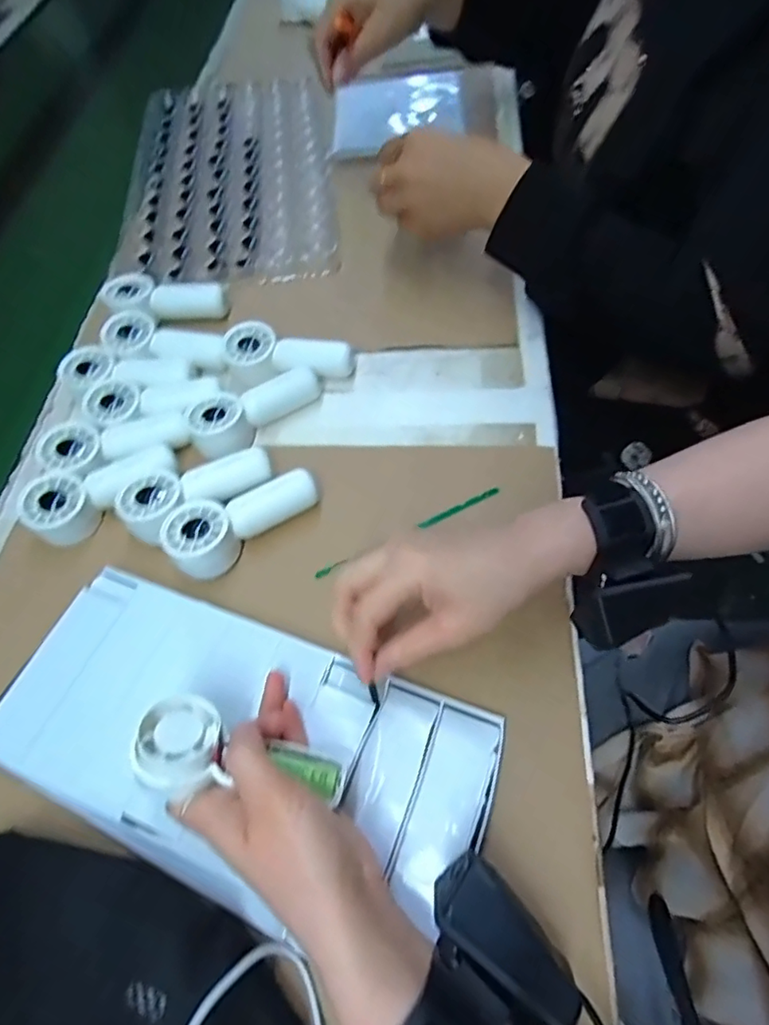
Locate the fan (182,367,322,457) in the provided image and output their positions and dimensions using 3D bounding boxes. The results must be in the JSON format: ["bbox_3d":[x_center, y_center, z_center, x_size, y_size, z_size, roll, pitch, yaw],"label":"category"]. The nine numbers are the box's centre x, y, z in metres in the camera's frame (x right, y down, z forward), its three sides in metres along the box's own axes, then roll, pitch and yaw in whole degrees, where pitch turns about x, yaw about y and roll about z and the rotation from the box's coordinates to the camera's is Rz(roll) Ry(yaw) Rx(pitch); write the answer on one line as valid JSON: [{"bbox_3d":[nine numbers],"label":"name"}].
[{"bbox_3d":[-0.107,-0.086,0.456,0.108,0.028,0.056,-41,66,-18],"label":"fan"}]

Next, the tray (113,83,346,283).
[{"bbox_3d":[-0.185,-0.397,0.654,0.232,0.027,0.394,-8,61,-1],"label":"tray"}]

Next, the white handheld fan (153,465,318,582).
[{"bbox_3d":[-0.104,0.004,0.406,0.108,0.042,0.053,-38,65,-16],"label":"white handheld fan"}]

